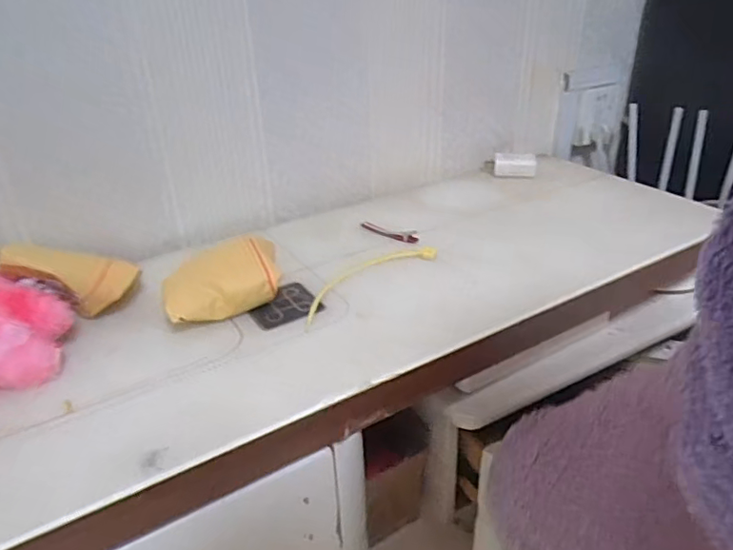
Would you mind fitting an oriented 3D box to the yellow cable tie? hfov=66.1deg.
[{"bbox_3d":[-0.001,0.002,0.584,0.056,0.011,0.192,24,36,37],"label":"yellow cable tie"}]

